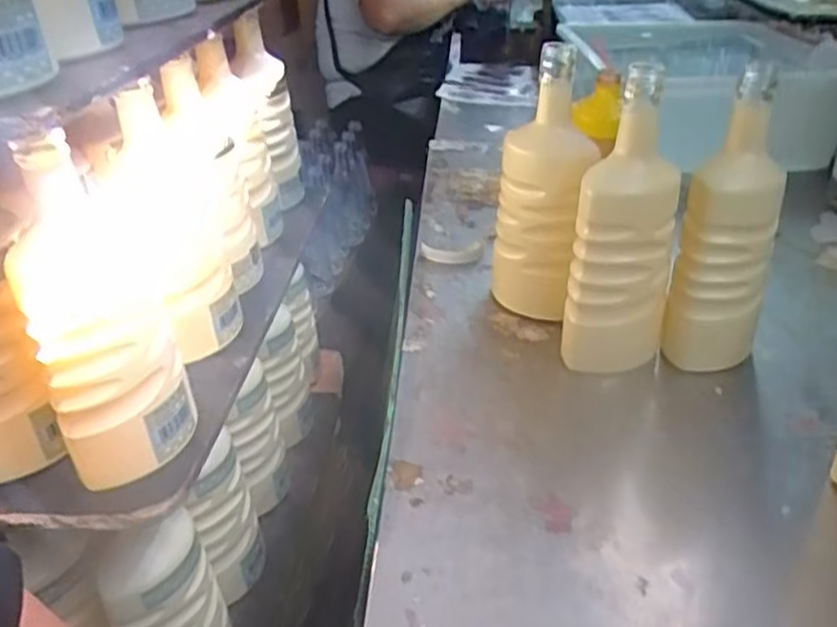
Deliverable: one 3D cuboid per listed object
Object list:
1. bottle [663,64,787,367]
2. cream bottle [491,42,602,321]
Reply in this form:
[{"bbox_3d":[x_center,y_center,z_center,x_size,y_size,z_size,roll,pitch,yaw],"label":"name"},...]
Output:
[{"bbox_3d":[0.257,-0.059,0.609,0.070,0.248,0.066,16,35,27],"label":"bottle"},{"bbox_3d":[0.113,-0.109,0.680,0.070,0.265,0.075,-3,30,-2],"label":"cream bottle"}]

